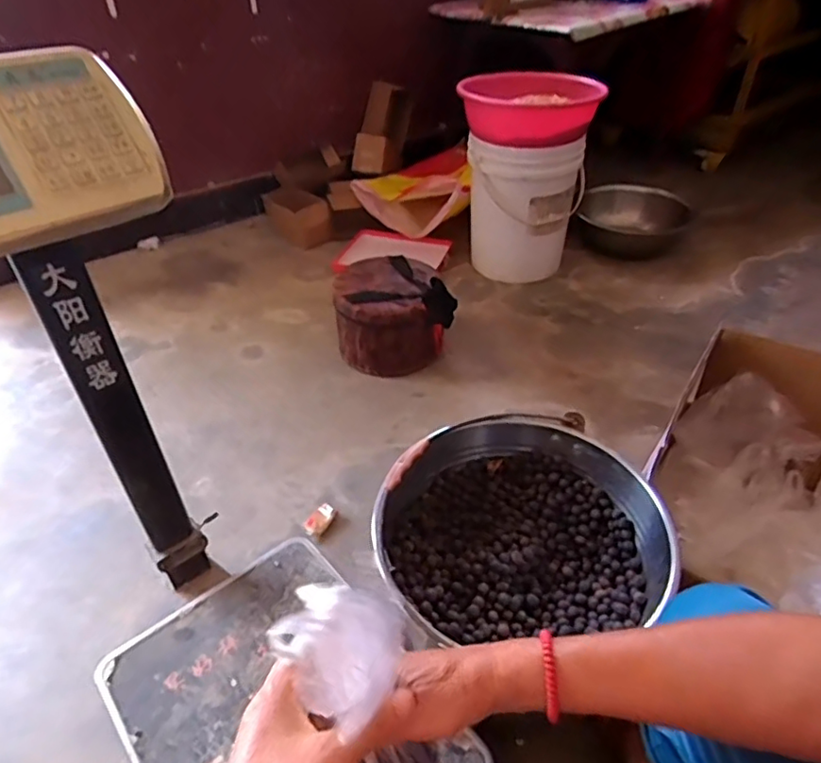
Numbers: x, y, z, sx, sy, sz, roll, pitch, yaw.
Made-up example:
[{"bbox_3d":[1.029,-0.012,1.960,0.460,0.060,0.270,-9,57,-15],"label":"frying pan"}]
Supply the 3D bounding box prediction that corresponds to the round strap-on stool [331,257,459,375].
[{"bbox_3d":[-0.046,-0.157,1.374,0.257,0.192,0.246,-9,40,-11],"label":"round strap-on stool"}]

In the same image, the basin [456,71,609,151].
[{"bbox_3d":[0.325,-0.728,1.551,0.337,0.137,0.337,0,39,0],"label":"basin"}]

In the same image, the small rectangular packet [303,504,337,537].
[{"bbox_3d":[-0.159,0.242,1.018,0.037,0.019,0.062,23,44,26],"label":"small rectangular packet"}]

